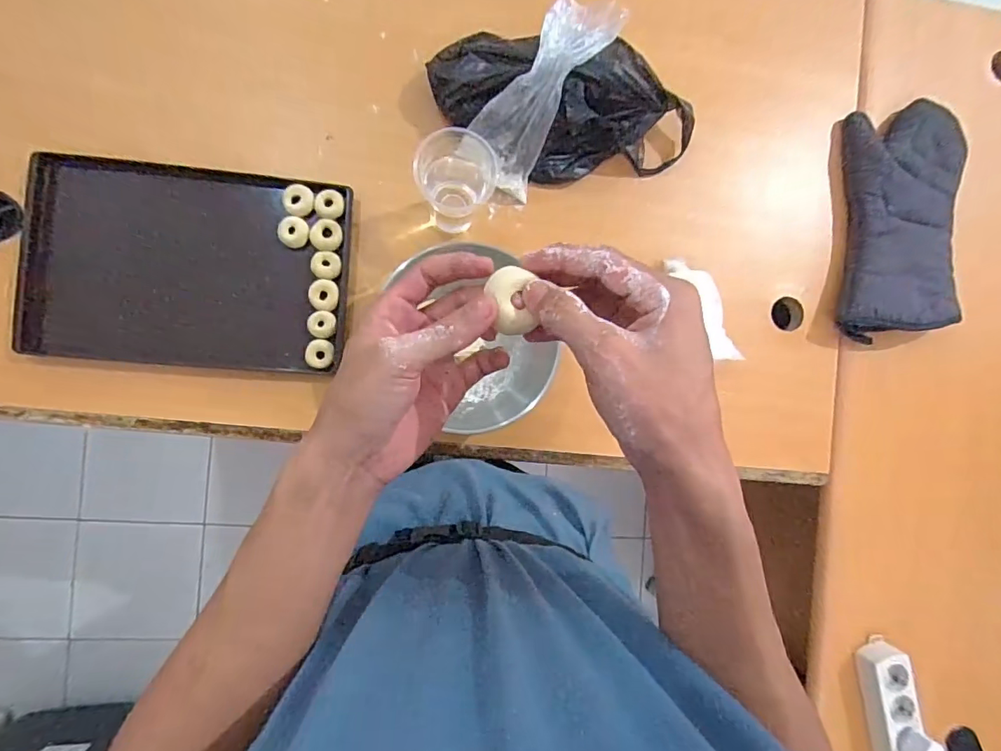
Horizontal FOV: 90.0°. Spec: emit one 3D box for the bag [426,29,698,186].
[{"bbox_3d":[0.087,-0.344,0.632,0.353,0.118,0.164,7,89,-7],"label":"bag"}]

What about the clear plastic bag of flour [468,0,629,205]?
[{"bbox_3d":[0.039,-0.330,0.604,0.098,0.068,0.244,32,129,-6],"label":"clear plastic bag of flour"}]

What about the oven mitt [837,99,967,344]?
[{"bbox_3d":[0.576,-0.222,0.719,0.163,0.047,0.341,2,89,-7],"label":"oven mitt"}]

